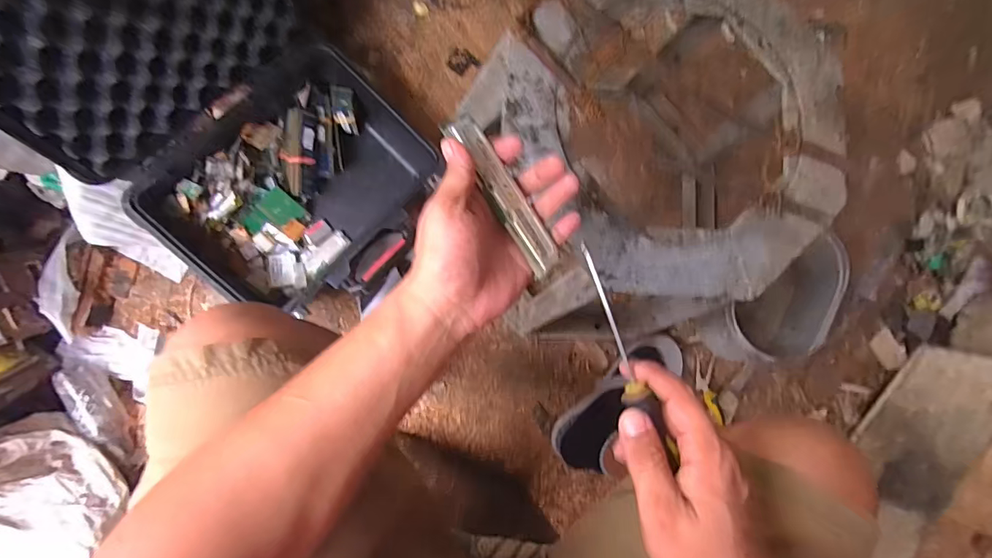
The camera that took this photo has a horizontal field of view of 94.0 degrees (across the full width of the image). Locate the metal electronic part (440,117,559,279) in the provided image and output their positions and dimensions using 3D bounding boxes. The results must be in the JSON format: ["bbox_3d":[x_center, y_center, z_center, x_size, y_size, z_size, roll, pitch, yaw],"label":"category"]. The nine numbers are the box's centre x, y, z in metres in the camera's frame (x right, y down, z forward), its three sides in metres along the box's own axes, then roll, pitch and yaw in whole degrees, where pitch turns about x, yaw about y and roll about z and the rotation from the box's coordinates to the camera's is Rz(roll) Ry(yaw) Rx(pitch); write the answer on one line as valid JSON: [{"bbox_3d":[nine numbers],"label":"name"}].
[{"bbox_3d":[0.005,-0.061,0.340,0.029,0.014,0.124,-39,99,-38],"label":"metal electronic part"}]

